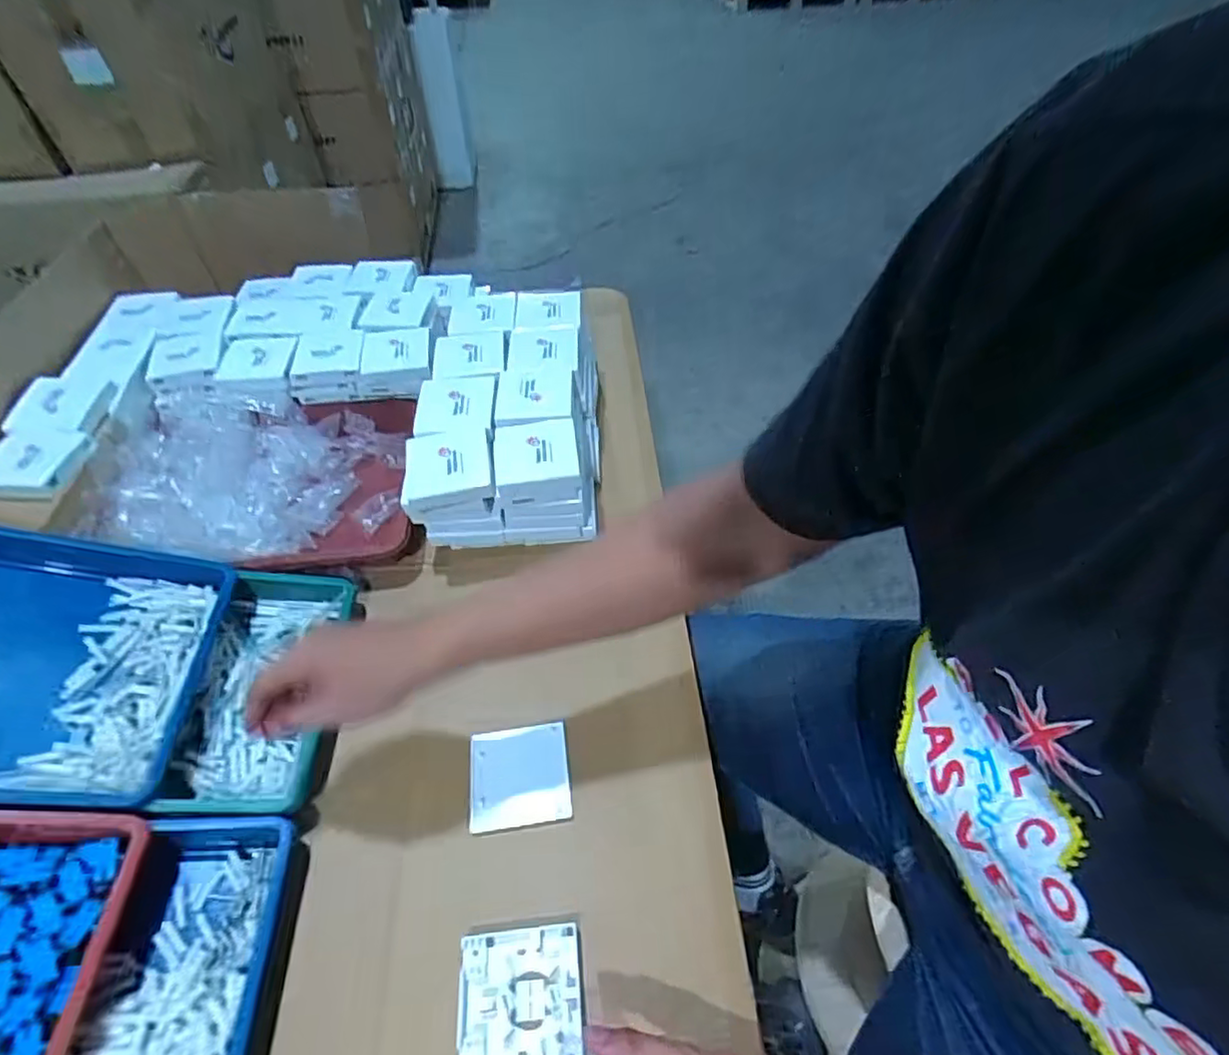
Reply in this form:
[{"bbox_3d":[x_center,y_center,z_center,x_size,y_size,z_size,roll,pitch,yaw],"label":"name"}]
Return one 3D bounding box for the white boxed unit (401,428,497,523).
[{"bbox_3d":[-0.175,-0.055,0.674,0.093,0.057,0.082,-7,49,-4],"label":"white boxed unit"}]

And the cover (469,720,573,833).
[{"bbox_3d":[-0.085,0.221,0.567,0.086,0.010,0.088,-8,49,-5],"label":"cover"}]

